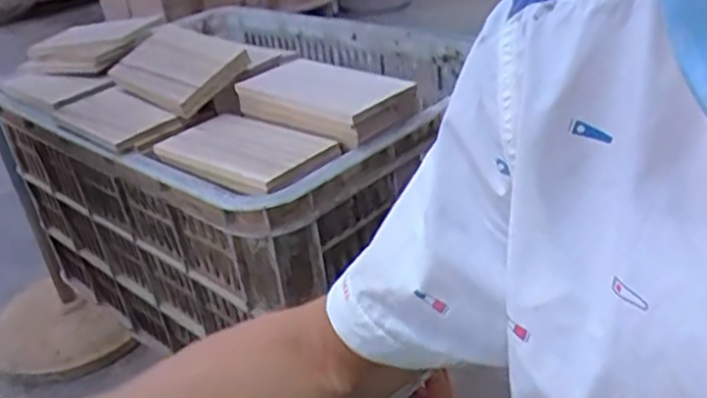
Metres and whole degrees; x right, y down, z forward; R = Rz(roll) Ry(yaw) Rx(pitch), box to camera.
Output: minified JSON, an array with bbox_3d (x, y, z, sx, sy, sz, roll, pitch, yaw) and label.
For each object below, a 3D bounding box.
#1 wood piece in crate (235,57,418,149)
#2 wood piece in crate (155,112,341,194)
[{"bbox_3d":[-0.027,-0.096,0.626,0.158,0.033,0.096,18,38,35],"label":"wood piece in crate"},{"bbox_3d":[-0.094,-0.045,0.584,0.155,0.008,0.092,20,41,39],"label":"wood piece in crate"}]

